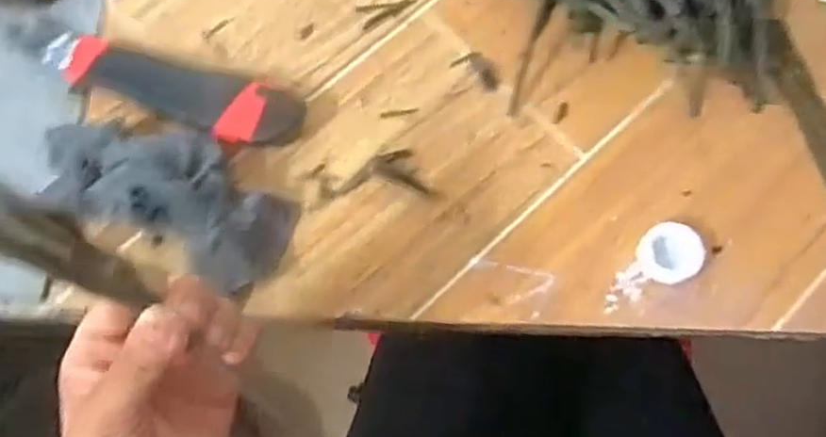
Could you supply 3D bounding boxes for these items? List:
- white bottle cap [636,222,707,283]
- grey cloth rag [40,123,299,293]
[{"bbox_3d":[0.146,0.019,0.421,0.035,0.012,0.033,0,71,-1],"label":"white bottle cap"},{"bbox_3d":[-0.142,-0.017,0.413,0.150,0.038,0.077,26,72,8],"label":"grey cloth rag"}]

